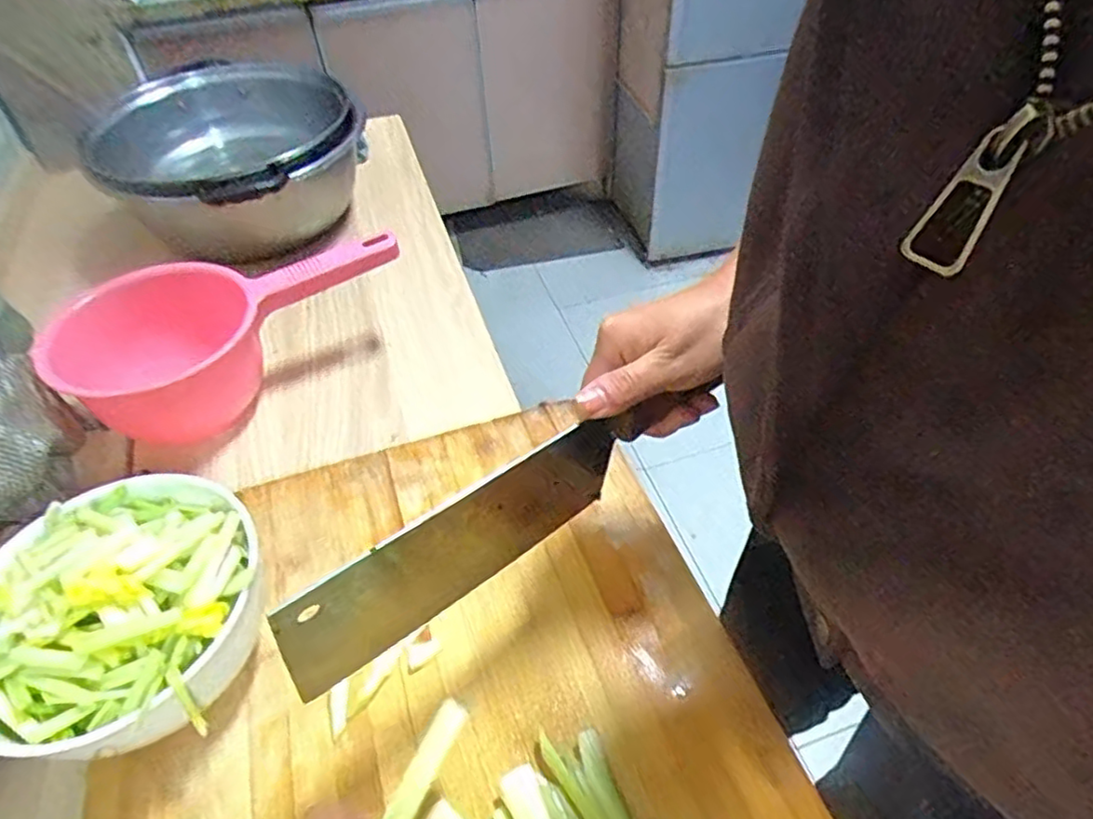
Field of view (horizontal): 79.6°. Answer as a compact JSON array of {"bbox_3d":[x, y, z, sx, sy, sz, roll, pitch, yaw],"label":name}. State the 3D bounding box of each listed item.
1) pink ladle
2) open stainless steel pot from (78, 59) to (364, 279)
[{"bbox_3d":[-0.269,-0.075,0.573,0.274,0.089,0.120,-30,51,-23],"label":"pink ladle"},{"bbox_3d":[-0.336,-0.262,0.743,0.272,0.142,0.295,-22,50,-17],"label":"open stainless steel pot"}]

